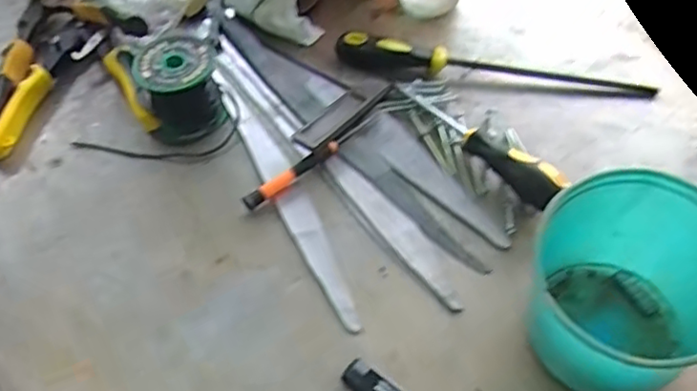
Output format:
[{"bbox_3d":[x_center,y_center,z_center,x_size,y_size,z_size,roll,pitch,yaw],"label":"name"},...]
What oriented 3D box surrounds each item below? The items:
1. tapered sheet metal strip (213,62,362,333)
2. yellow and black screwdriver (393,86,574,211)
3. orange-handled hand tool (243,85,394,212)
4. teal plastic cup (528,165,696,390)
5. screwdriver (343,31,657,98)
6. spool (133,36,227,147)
[{"bbox_3d":[-0.058,-0.012,0.552,0.028,0.010,0.294,-23,56,-12],"label":"tapered sheet metal strip"},{"bbox_3d":[0.107,-0.052,0.553,0.028,0.034,0.184,-34,59,-19],"label":"yellow and black screwdriver"},{"bbox_3d":[-0.026,-0.051,0.571,0.037,0.016,0.176,38,65,26],"label":"orange-handled hand tool"},{"bbox_3d":[0.178,0.064,0.421,0.125,0.107,0.117,-28,58,-15],"label":"teal plastic cup"},{"bbox_3d":[0.135,-0.122,0.605,0.296,0.028,0.037,9,56,10],"label":"screwdriver"},{"bbox_3d":[-0.153,-0.097,0.585,0.070,0.068,0.071,-17,55,-8],"label":"spool"}]

